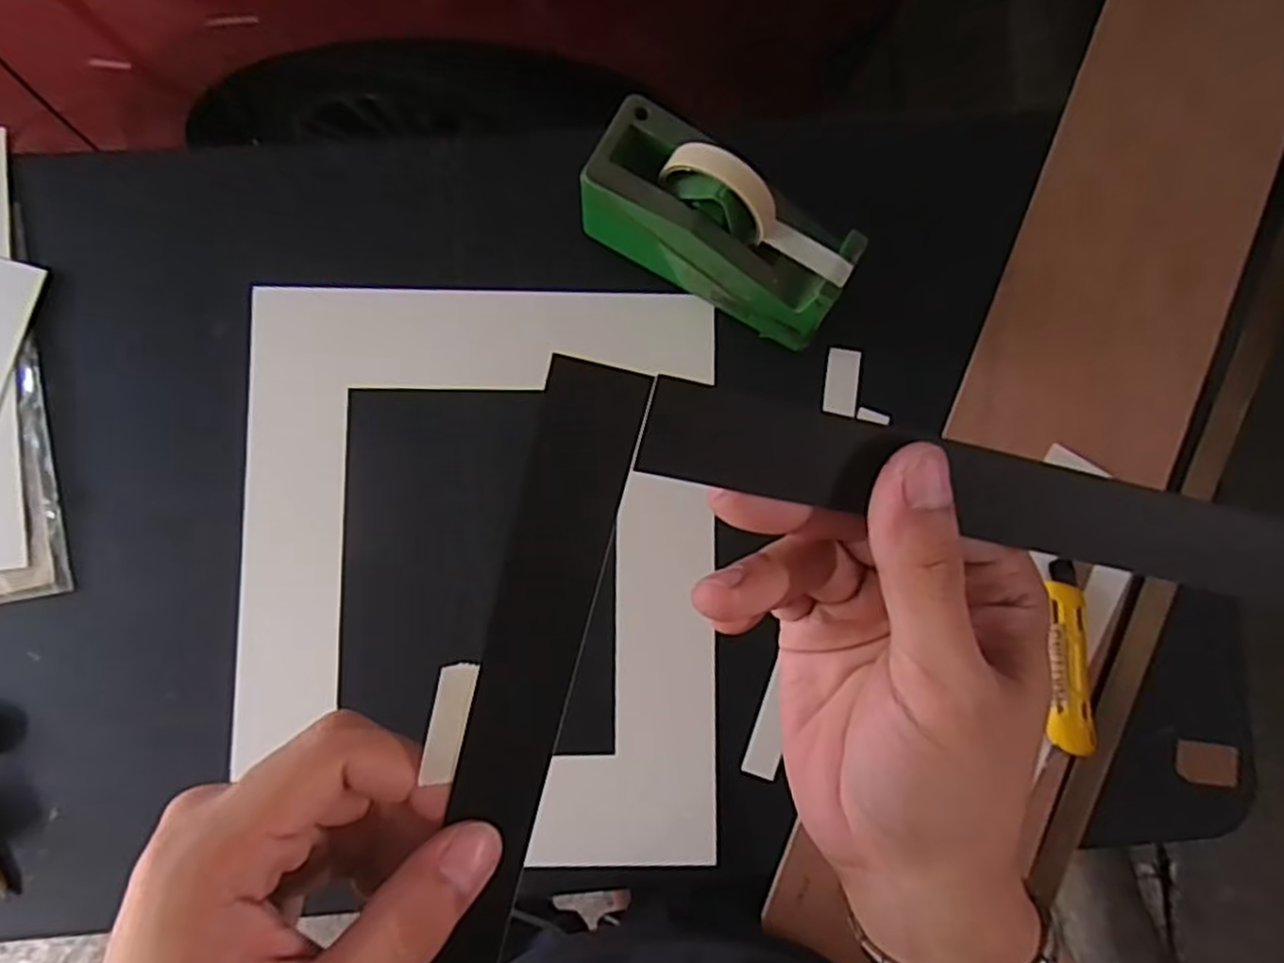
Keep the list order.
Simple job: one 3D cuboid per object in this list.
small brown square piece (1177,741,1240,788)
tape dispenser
[{"bbox_3d":[0.445,0.222,0.588,0.047,0.007,0.033,7,86,-1],"label":"small brown square piece"},{"bbox_3d":[0.057,-0.189,0.550,0.198,0.107,0.088,26,86,0],"label":"tape dispenser"}]

